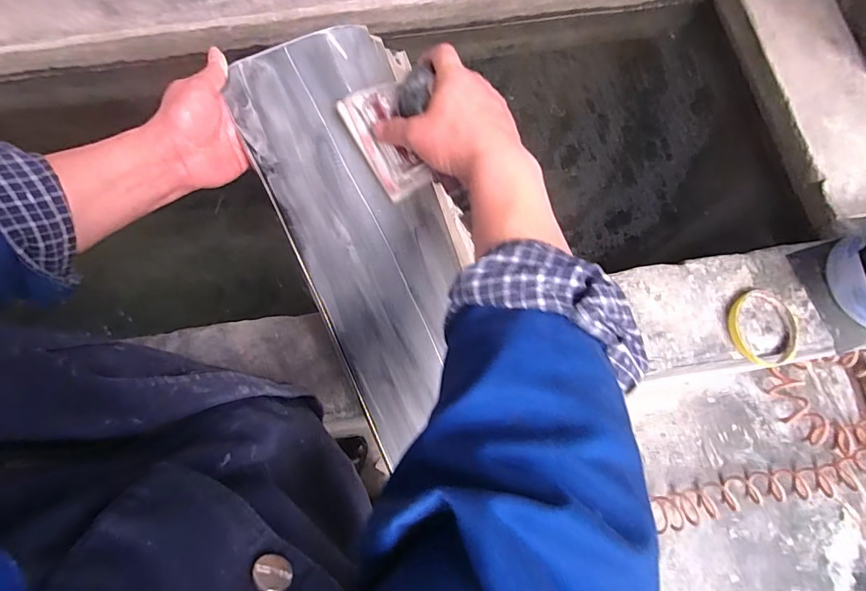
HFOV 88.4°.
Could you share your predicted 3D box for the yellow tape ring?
[{"bbox_3d":[0.389,0.037,0.520,0.084,0.011,0.083,0,73,0],"label":"yellow tape ring"}]

